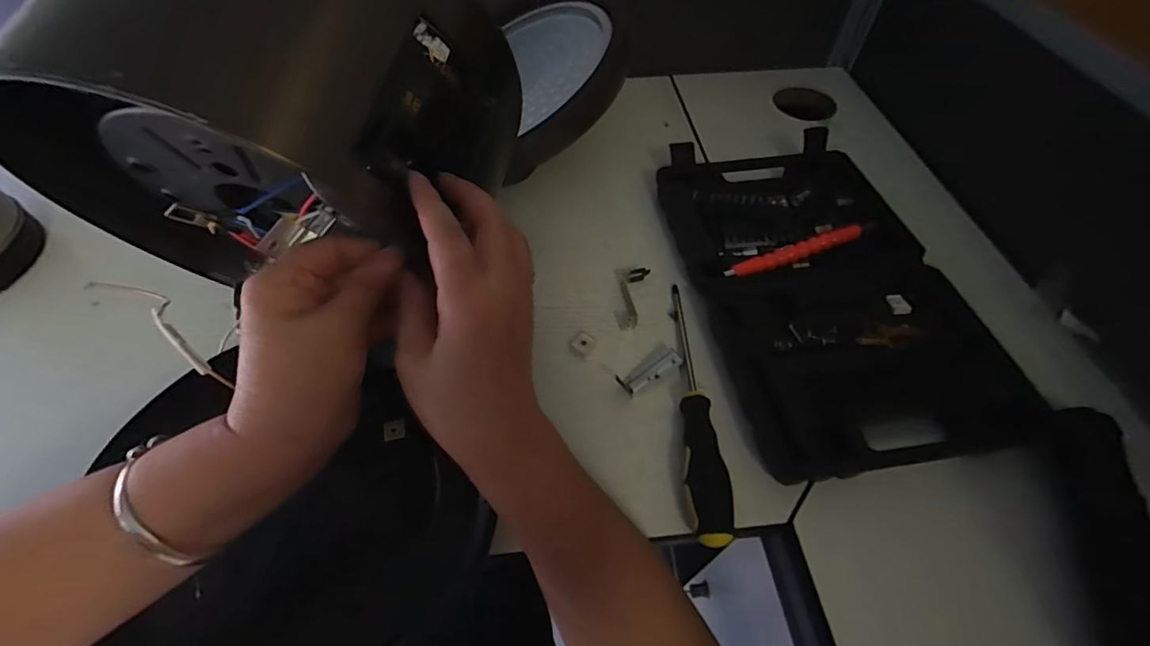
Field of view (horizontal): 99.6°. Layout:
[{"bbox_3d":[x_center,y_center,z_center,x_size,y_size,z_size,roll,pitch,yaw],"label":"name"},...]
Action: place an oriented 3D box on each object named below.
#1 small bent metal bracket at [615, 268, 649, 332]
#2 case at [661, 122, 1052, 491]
[{"bbox_3d":[0.049,-0.024,0.438,0.028,0.011,0.066,9,54,6],"label":"small bent metal bracket"},{"bbox_3d":[0.216,-0.042,0.439,0.219,0.030,0.351,-8,55,-6],"label":"case"}]

